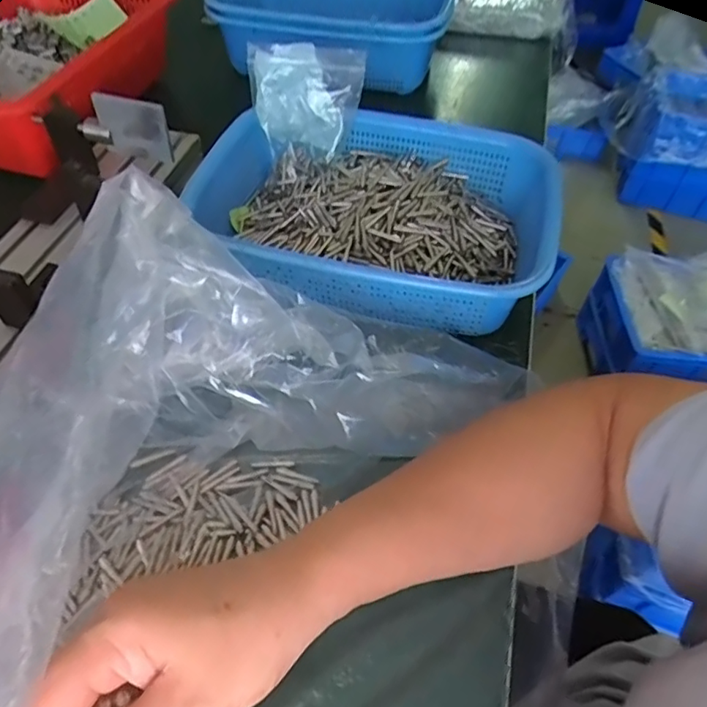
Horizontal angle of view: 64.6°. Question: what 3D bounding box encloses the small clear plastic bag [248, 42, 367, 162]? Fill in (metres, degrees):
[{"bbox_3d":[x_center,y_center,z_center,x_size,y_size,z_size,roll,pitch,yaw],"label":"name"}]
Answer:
[{"bbox_3d":[-0.040,-0.224,0.498,0.096,0.090,0.017,2,36,2],"label":"small clear plastic bag"}]

